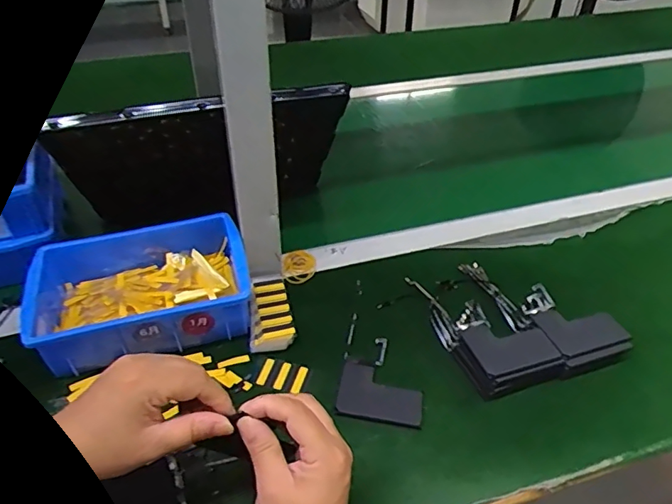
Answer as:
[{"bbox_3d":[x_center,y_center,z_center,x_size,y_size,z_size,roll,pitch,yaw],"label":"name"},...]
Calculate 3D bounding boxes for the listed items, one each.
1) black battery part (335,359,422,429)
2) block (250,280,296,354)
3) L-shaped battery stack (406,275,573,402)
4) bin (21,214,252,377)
[{"bbox_3d":[0.042,0.128,0.470,0.075,0.007,0.057,7,41,7],"label":"black battery part"},{"bbox_3d":[-0.067,0.062,0.533,0.045,0.011,0.090,-4,41,-6],"label":"block"},{"bbox_3d":[0.148,0.072,0.519,0.091,0.031,0.151,-9,42,-11],"label":"L-shaped battery stack"},{"bbox_3d":[-0.196,0.031,0.519,0.200,0.065,0.147,-12,42,-15],"label":"bin"}]

